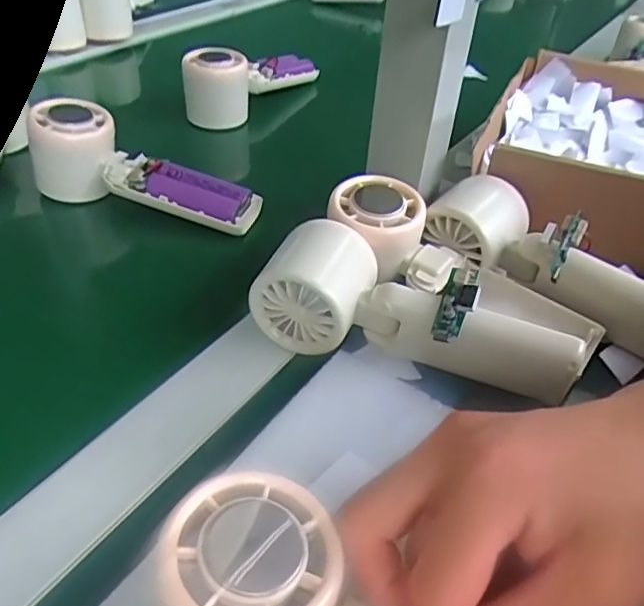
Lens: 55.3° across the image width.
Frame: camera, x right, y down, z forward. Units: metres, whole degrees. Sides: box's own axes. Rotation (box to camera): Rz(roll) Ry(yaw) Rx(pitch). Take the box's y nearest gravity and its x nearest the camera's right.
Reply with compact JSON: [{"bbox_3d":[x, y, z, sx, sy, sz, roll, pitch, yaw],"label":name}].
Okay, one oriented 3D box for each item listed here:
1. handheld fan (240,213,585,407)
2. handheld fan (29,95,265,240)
[{"bbox_3d":[0.053,0.008,0.318,0.168,0.045,0.051,19,43,13],"label":"handheld fan"},{"bbox_3d":[-0.127,-0.086,0.434,0.161,0.071,0.058,14,42,8],"label":"handheld fan"}]

